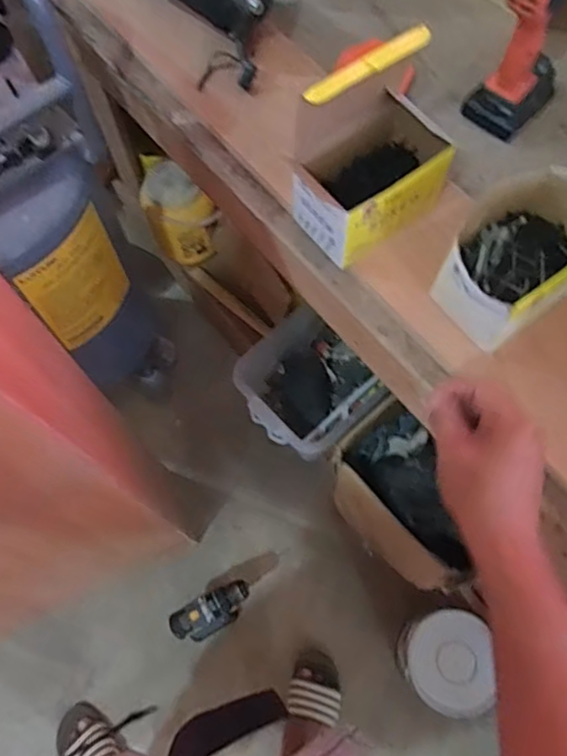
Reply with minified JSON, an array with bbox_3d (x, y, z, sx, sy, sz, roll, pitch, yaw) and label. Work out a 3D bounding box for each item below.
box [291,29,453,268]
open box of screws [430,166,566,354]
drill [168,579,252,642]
[{"bbox_3d":[0.097,-0.236,0.600,0.160,0.186,0.100,-34,72,-13],"label":"box"},{"bbox_3d":[0.234,-0.124,0.596,0.168,0.099,0.120,-35,72,-13],"label":"open box of screws"},{"bbox_3d":[-0.148,0.492,1.222,0.182,0.216,0.066,-28,70,-11],"label":"drill"}]

